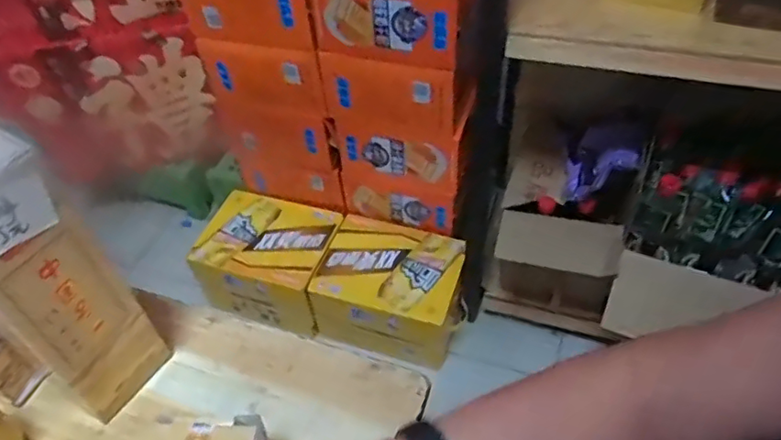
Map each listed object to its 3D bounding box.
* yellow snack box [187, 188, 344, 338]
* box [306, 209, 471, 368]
[{"bbox_3d":[-0.260,0.089,1.290,0.278,0.167,0.214,10,50,14],"label":"yellow snack box"},{"bbox_3d":[0.005,0.144,1.219,0.277,0.184,0.205,12,50,15],"label":"box"}]

